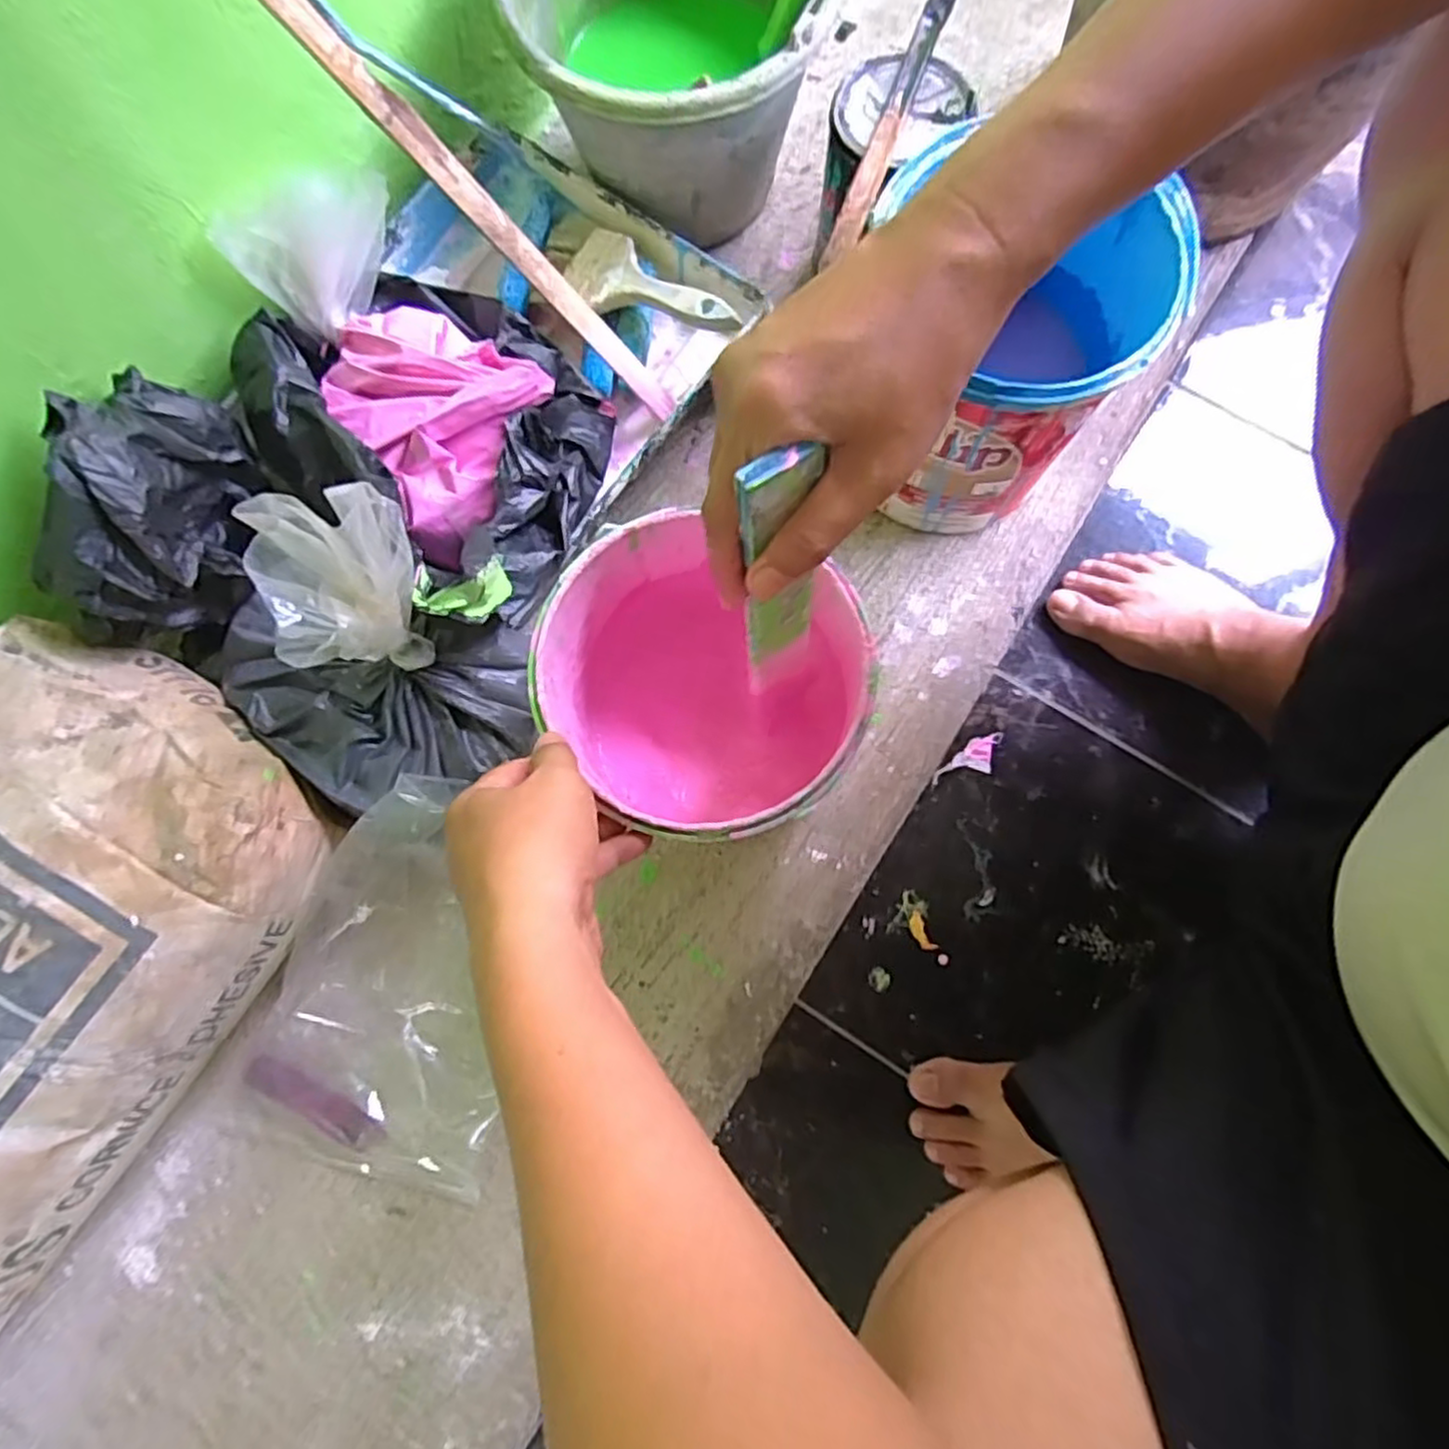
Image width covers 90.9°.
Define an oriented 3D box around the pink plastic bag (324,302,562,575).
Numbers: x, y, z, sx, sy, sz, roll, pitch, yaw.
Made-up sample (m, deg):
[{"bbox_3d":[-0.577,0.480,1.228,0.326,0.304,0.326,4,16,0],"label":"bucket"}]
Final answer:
[{"bbox_3d":[-0.228,-0.229,0.530,0.165,0.055,0.152,35,82,7],"label":"pink plastic bag"}]

